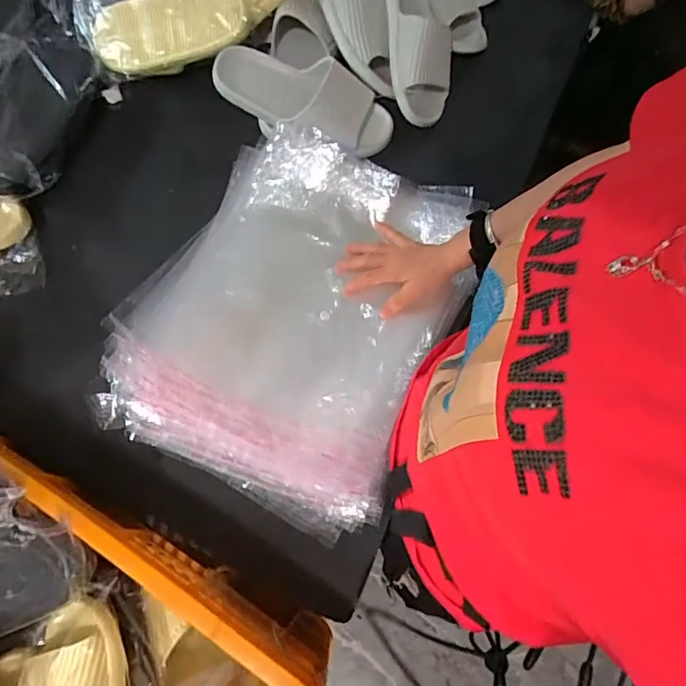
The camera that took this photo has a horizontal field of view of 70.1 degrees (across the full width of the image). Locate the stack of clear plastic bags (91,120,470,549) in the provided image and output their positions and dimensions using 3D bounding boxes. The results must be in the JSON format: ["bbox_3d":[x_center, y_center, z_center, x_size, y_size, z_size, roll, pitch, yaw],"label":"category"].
[{"bbox_3d":[-0.051,-0.052,0.603,0.347,0.073,0.459,22,71,9],"label":"stack of clear plastic bags"}]

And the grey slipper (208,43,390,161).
[{"bbox_3d":[-0.053,-0.354,0.706,0.267,0.069,0.108,16,70,-7],"label":"grey slipper"}]

